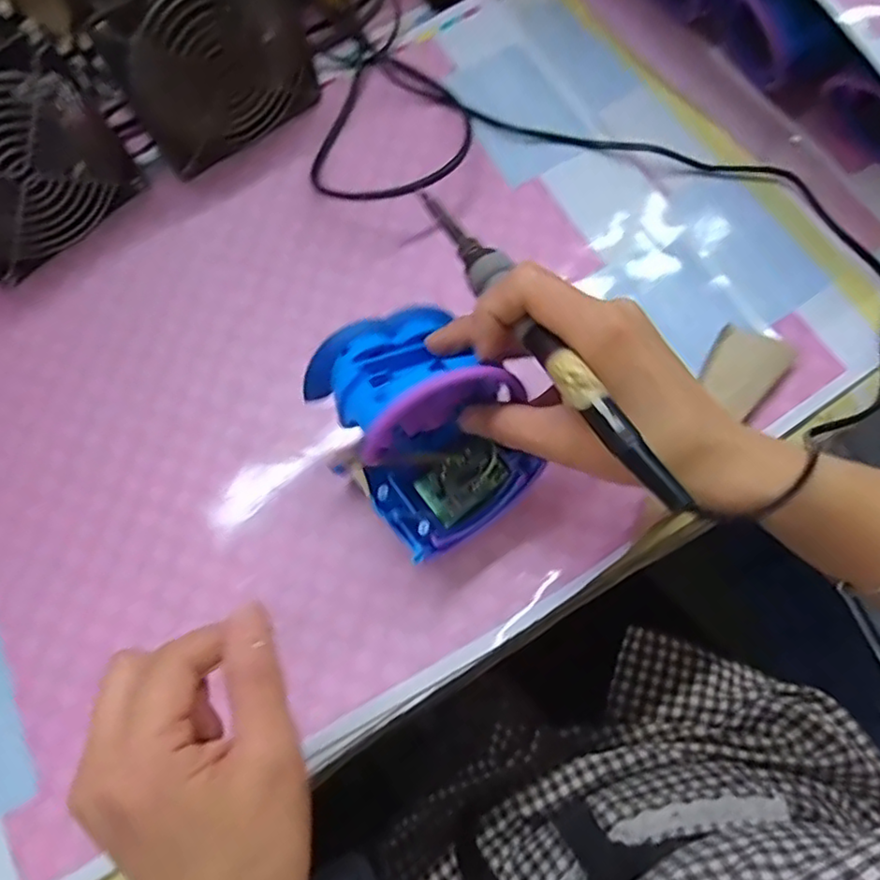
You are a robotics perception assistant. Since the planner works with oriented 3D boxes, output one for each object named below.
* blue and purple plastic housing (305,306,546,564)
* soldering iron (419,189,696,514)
[{"bbox_3d":[-0.011,-0.015,0.311,0.079,0.071,0.118,-32,73,-9],"label":"blue and purple plastic housing"},{"bbox_3d":[0.038,-0.051,0.276,0.017,0.012,0.202,-27,57,-7],"label":"soldering iron"}]

